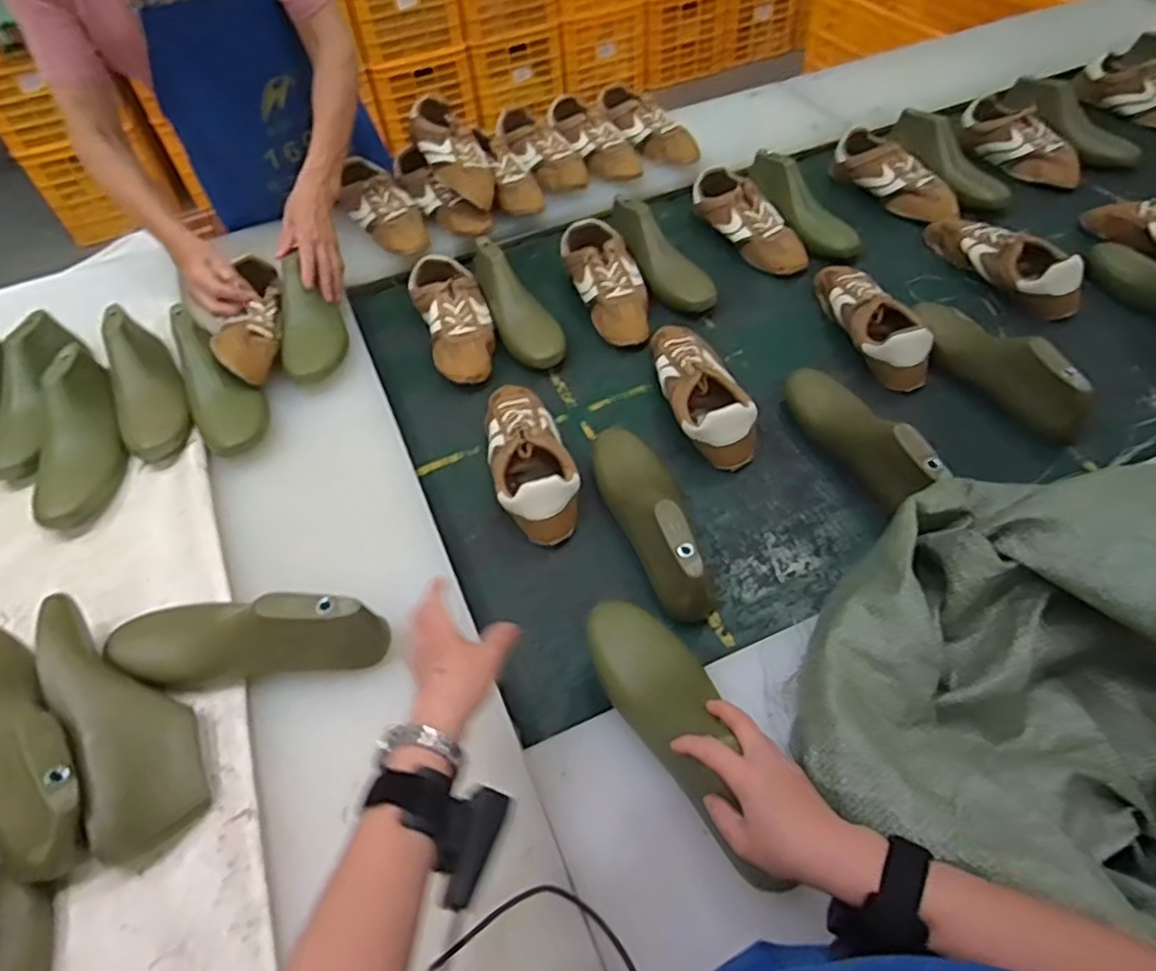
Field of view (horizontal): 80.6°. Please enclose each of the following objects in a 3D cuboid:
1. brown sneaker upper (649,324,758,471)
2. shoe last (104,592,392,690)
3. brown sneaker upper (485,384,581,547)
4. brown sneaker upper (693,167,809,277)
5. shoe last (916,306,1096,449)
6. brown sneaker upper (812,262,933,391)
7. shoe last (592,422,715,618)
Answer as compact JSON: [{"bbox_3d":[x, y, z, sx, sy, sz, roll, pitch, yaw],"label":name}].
[{"bbox_3d":[0.164,-0.134,0.920,0.097,0.075,0.244,-9,52,-2],"label":"brown sneaker upper"},{"bbox_3d":[-0.327,0.147,0.662,0.273,0.079,0.088,2,52,7],"label":"shoe last"},{"bbox_3d":[-0.065,-0.046,0.869,0.098,0.069,0.251,-13,52,-5],"label":"brown sneaker upper"},{"bbox_3d":[0.286,-0.441,1.154,0.094,0.080,0.267,-22,53,-11],"label":"brown sneaker upper"},{"bbox_3d":[0.550,-0.163,0.907,0.076,0.104,0.242,-18,52,-9],"label":"shoe last"},{"bbox_3d":[0.424,-0.249,0.994,0.096,0.080,0.260,-16,52,-7],"label":"brown sneaker upper"},{"bbox_3d":[0.091,0.022,0.789,0.093,0.099,0.273,-16,52,-8],"label":"shoe last"}]

